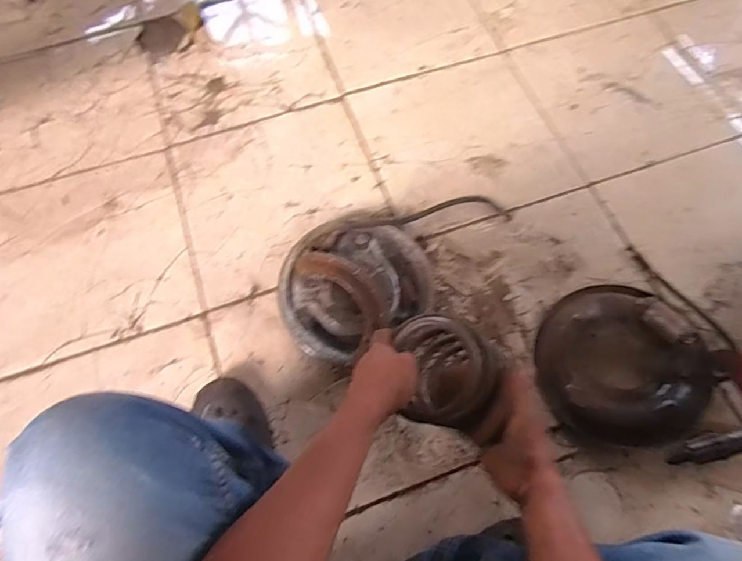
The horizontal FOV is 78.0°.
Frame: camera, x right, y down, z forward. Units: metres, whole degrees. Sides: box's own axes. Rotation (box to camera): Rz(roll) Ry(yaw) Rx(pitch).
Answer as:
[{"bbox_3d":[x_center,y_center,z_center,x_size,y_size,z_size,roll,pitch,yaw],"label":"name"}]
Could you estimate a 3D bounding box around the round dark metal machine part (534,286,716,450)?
[{"bbox_3d":[0.422,0.149,0.779,0.255,0.079,0.271,-1,69,2],"label":"round dark metal machine part"}]

